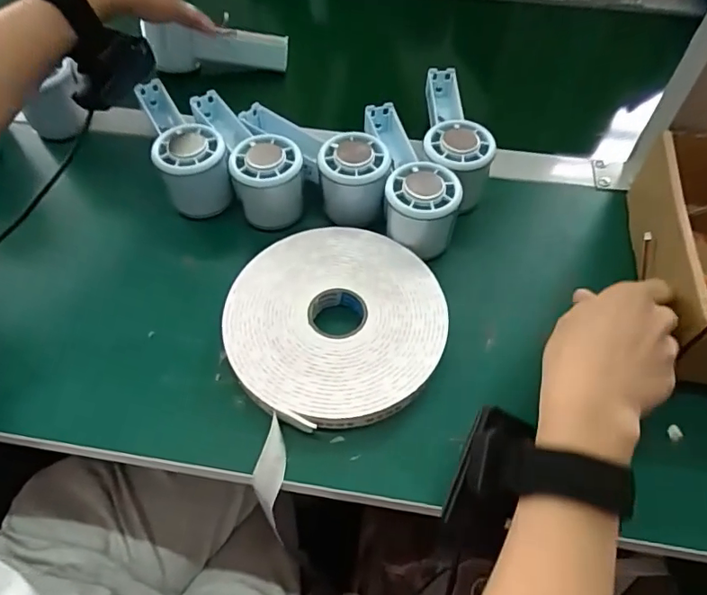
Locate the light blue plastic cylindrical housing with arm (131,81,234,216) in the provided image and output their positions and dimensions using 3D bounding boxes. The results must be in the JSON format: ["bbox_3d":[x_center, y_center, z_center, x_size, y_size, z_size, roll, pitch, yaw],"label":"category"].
[{"bbox_3d":[-0.158,-0.145,0.469,0.053,0.057,0.153,-23,60,-15],"label":"light blue plastic cylindrical housing with arm"}]

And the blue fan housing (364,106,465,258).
[{"bbox_3d":[0.045,-0.100,0.445,0.060,0.072,0.155,-5,43,-4],"label":"blue fan housing"}]

